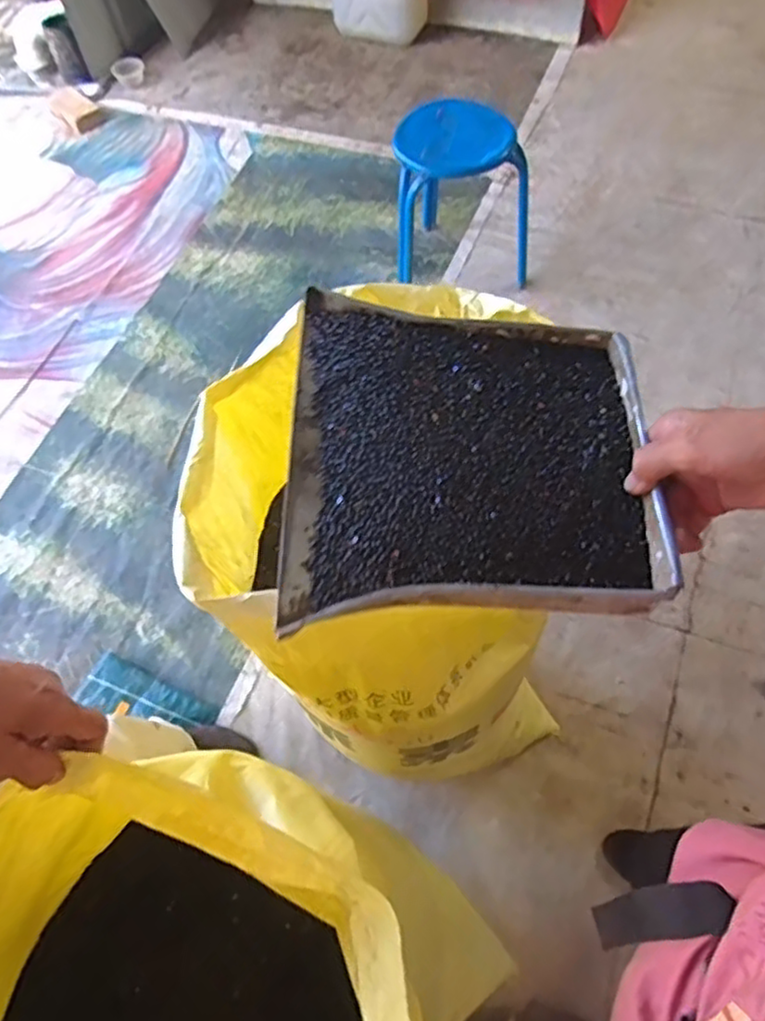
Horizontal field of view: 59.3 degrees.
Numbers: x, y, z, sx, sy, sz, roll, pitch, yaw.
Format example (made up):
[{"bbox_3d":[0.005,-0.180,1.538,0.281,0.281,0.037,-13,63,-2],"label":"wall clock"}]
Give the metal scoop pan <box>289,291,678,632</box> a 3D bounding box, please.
[{"bbox_3d":[0.055,-0.043,0.446,0.232,0.030,0.235,-1,61,4],"label":"metal scoop pan"}]

